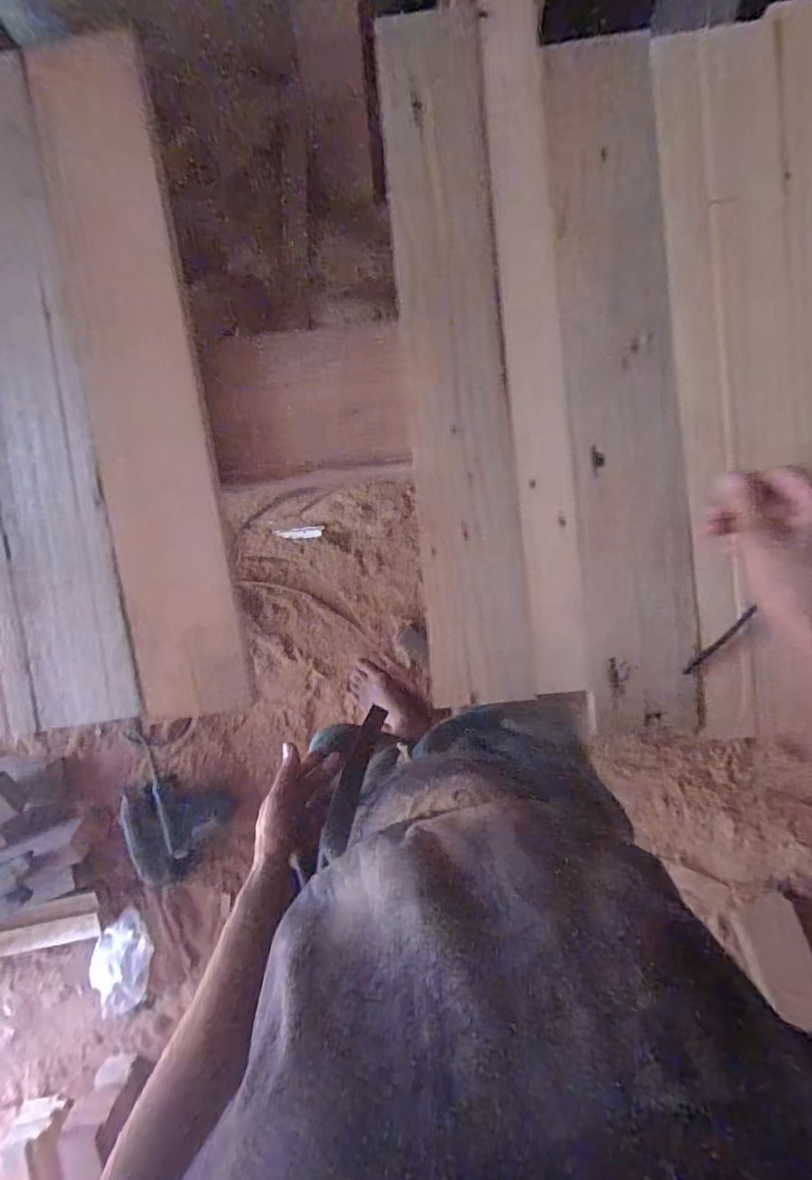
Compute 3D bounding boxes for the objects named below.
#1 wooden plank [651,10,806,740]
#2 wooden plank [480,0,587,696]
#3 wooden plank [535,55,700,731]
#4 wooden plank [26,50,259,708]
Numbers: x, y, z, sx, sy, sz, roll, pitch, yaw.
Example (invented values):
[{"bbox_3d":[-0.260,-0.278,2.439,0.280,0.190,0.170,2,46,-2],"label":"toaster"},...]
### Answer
[{"bbox_3d":[0.313,-0.179,0.511,0.109,0.025,0.644,-7,96,1],"label":"wooden plank"},{"bbox_3d":[0.125,-0.213,0.514,0.053,0.015,0.629,-6,96,1],"label":"wooden plank"},{"bbox_3d":[0.205,-0.174,0.514,0.110,0.014,0.627,-7,96,1],"label":"wooden plank"},{"bbox_3d":[-0.254,-0.185,0.526,0.117,0.019,0.626,-8,96,1],"label":"wooden plank"}]

